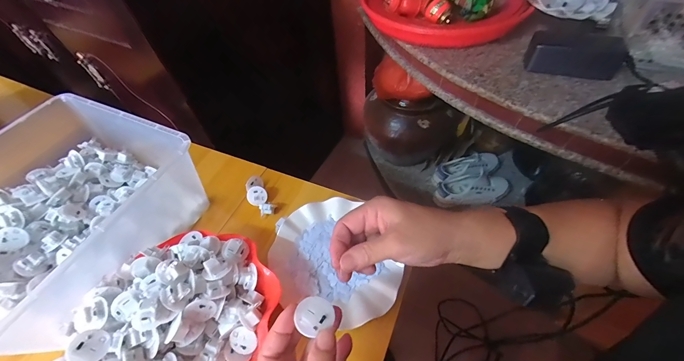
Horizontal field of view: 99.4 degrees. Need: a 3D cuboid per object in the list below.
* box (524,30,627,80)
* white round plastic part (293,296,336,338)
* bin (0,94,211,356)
[{"bbox_3d":[0.383,-0.209,0.481,0.132,0.053,0.046,10,56,12],"label":"box"},{"bbox_3d":[-0.023,0.111,0.243,0.030,0.007,0.028,-2,54,3],"label":"white round plastic part"},{"bbox_3d":[-0.393,0.048,0.410,0.282,0.124,0.306,17,58,16],"label":"bin"}]

